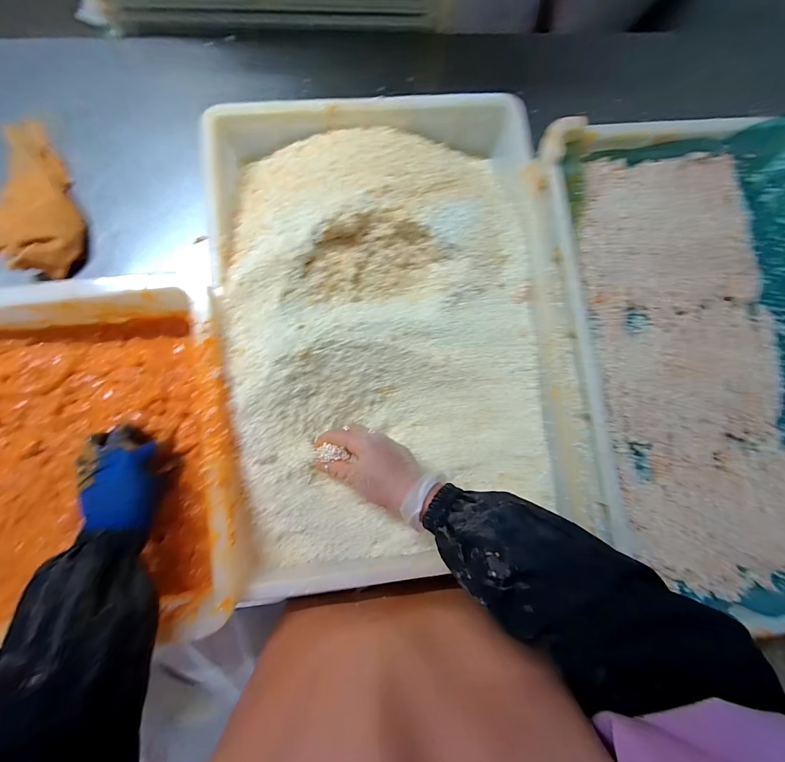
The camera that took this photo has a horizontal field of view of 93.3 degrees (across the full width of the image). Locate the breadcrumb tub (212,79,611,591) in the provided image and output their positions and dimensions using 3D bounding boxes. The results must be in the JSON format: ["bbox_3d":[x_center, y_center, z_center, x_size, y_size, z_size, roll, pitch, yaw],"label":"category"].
[{"bbox_3d":[0.003,-0.078,0.493,0.415,0.099,0.597,-8,86,-3],"label":"breadcrumb tub"}]

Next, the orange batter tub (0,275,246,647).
[{"bbox_3d":[-0.436,0.103,0.432,0.514,0.102,0.397,-11,86,-3],"label":"orange batter tub"}]

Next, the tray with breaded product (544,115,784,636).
[{"bbox_3d":[0.510,-0.042,0.495,0.567,0.080,0.638,-9,84,-4],"label":"tray with breaded product"}]

